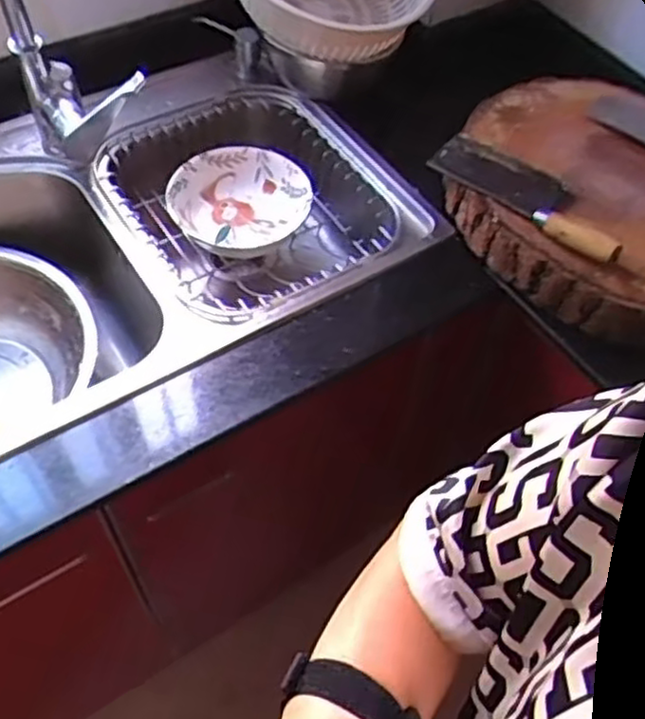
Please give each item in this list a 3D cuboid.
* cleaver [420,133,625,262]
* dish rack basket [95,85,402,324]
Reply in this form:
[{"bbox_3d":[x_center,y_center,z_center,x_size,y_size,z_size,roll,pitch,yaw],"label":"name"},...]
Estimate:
[{"bbox_3d":[0.227,-0.184,0.799,0.080,0.032,0.235,-37,65,-25],"label":"cleaver"},{"bbox_3d":[-0.093,-0.165,0.944,0.298,0.145,0.355,-28,62,-21],"label":"dish rack basket"}]

